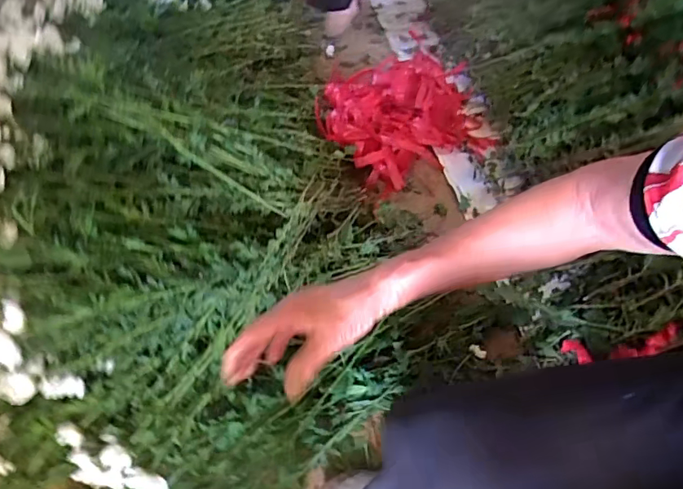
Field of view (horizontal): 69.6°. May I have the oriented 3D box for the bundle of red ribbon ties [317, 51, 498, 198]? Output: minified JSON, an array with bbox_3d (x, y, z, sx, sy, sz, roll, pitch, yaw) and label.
[{"bbox_3d":[0.165,-0.351,1.307,0.453,0.111,0.393,-23,53,-15],"label":"bundle of red ribbon ties"}]

